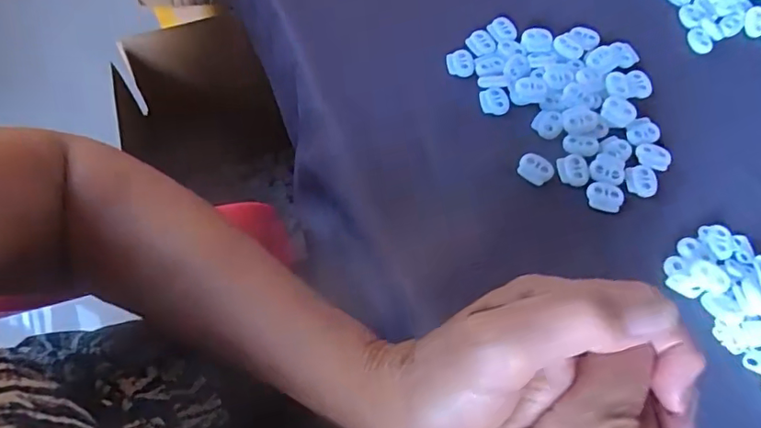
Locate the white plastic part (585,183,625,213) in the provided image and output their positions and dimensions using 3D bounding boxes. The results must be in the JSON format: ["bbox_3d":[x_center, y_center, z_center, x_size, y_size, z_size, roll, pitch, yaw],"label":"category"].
[{"bbox_3d":[0.142,-0.011,0.332,0.022,0.004,0.017,16,64,6],"label":"white plastic part"}]

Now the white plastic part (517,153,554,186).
[{"bbox_3d":[0.101,-0.030,0.340,0.022,0.005,0.020,40,69,17],"label":"white plastic part"}]

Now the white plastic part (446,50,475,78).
[{"bbox_3d":[0.058,-0.109,0.380,0.019,0.007,0.020,-3,64,-3],"label":"white plastic part"}]

